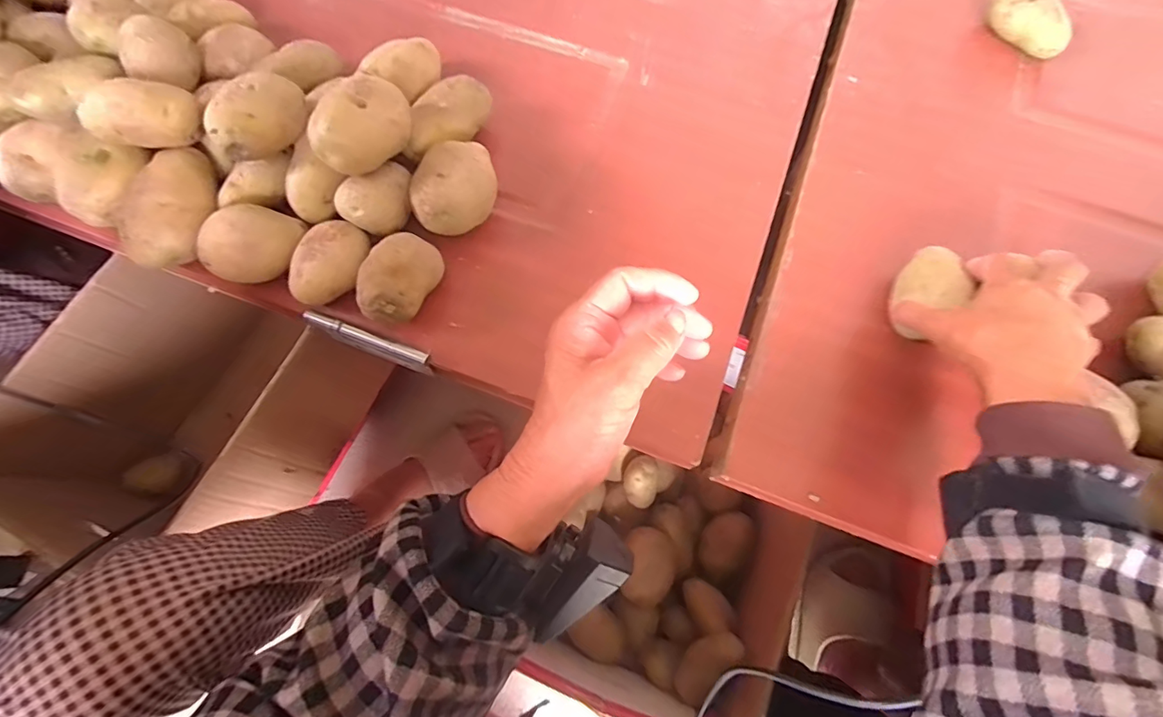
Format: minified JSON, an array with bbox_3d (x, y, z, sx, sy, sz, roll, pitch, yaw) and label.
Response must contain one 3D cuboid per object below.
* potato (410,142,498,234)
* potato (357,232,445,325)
[{"bbox_3d":[-0.100,-0.134,0.393,0.067,0.059,0.059,-20,74,-7],"label":"potato"},{"bbox_3d":[-0.136,-0.059,0.374,0.048,0.048,0.070,5,73,1],"label":"potato"}]

